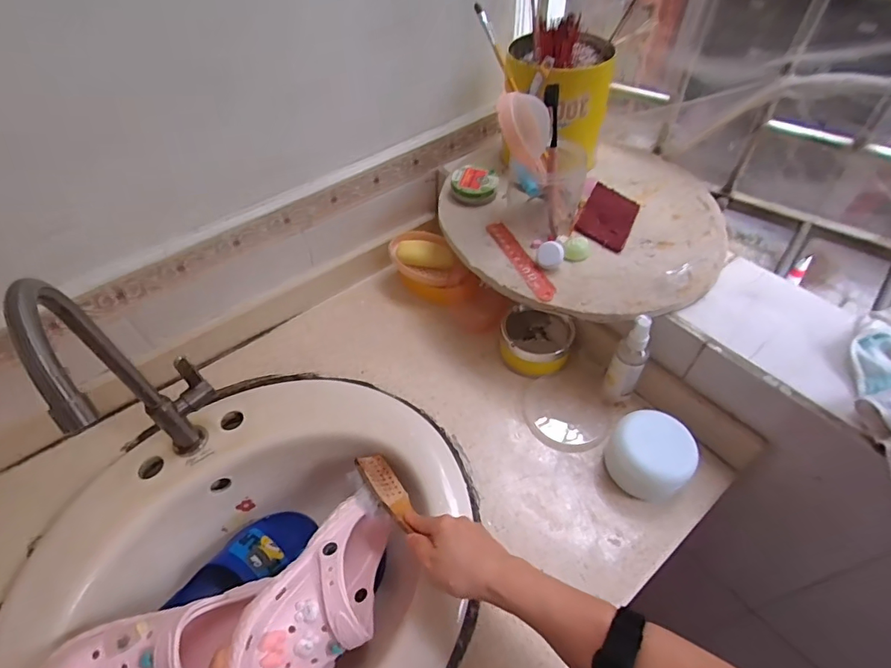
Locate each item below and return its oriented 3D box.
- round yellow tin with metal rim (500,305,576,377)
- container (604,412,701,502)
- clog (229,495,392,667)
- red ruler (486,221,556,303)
[{"bbox_3d":[0.124,0.012,0.645,0.095,0.051,0.080,17,52,15],"label":"round yellow tin with metal rim"},{"bbox_3d":[0.234,0.141,0.539,0.090,0.060,0.080,32,58,25],"label":"container"},{"bbox_3d":[-0.118,0.267,0.479,0.101,0.089,0.192,25,55,21],"label":"clog"},{"bbox_3d":[0.096,-0.097,0.591,0.029,0.004,0.150,-16,51,-12],"label":"red ruler"}]

